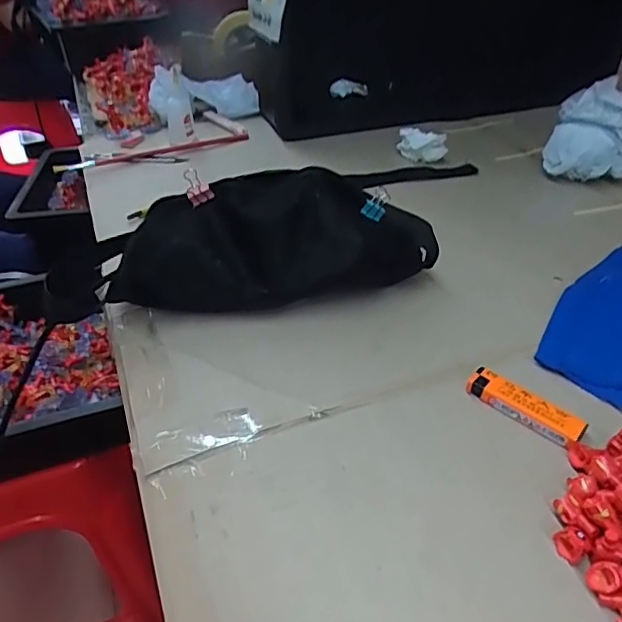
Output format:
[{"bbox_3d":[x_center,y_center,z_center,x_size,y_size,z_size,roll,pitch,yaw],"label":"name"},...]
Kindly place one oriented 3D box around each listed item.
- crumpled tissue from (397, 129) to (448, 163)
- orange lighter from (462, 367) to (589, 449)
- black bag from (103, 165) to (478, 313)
[{"bbox_3d":[0.146,-0.216,0.741,0.060,0.037,0.025,16,42,21],"label":"crumpled tissue"},{"bbox_3d":[0.149,0.066,0.394,0.080,0.016,0.020,28,47,31],"label":"orange lighter"},{"bbox_3d":[-0.026,-0.060,0.490,0.293,0.101,0.067,-6,39,-6],"label":"black bag"}]

